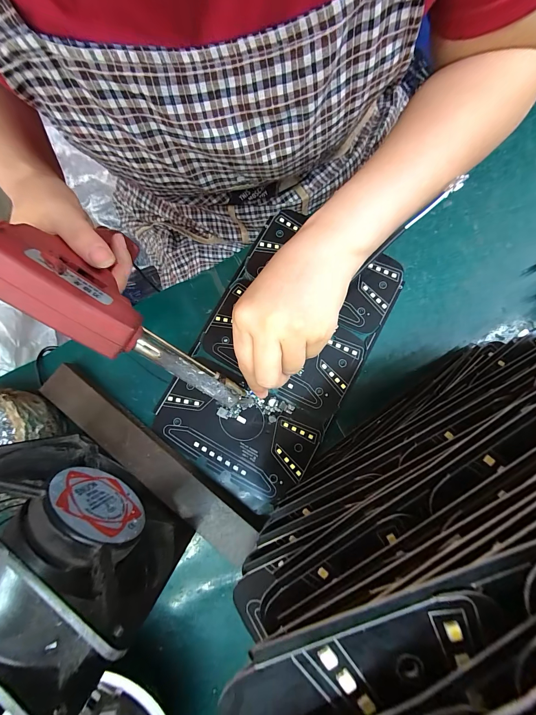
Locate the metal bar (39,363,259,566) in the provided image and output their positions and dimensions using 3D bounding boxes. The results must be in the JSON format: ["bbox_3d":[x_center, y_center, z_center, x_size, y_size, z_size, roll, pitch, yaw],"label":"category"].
[{"bbox_3d":[-0.095,0.081,0.223,0.206,0.014,0.032,38,85,8],"label":"metal bar"}]

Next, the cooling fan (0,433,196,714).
[{"bbox_3d":[-0.112,0.100,0.162,0.121,0.107,0.042,37,84,6],"label":"cooling fan"}]

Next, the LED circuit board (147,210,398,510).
[{"bbox_3d":[0.007,-0.002,0.242,0.134,0.009,0.235,29,81,5],"label":"LED circuit board"}]

